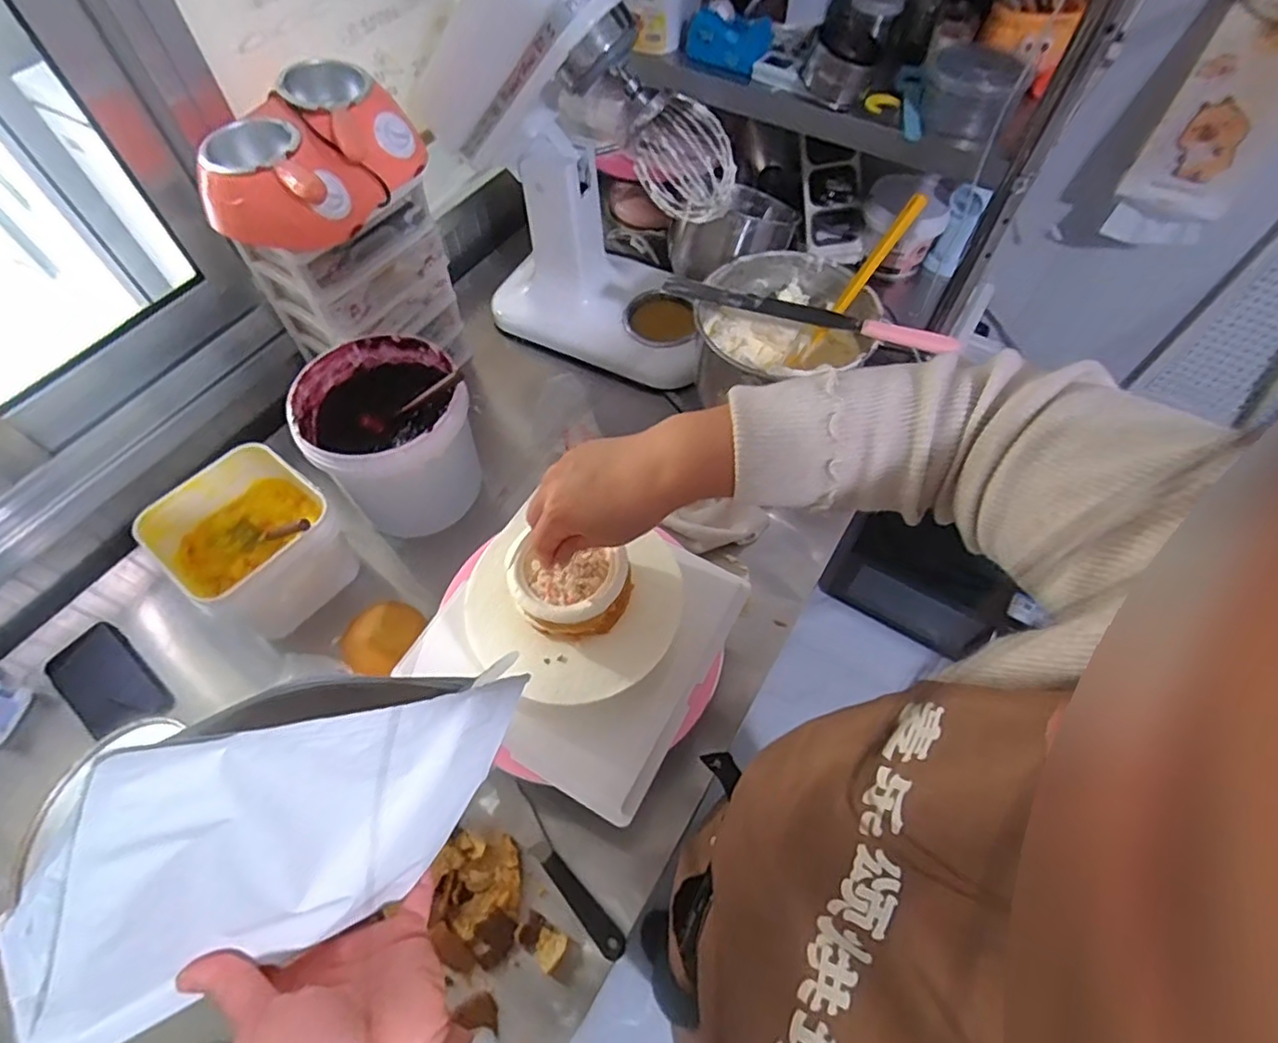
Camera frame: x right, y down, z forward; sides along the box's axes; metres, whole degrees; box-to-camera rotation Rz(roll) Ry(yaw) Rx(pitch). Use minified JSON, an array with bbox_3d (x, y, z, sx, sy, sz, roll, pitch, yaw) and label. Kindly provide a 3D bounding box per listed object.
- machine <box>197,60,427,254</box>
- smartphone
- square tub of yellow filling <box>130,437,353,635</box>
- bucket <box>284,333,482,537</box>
[{"bbox_3d":[-0.349,-0.399,0.681,0.151,0.085,0.225,17,60,10],"label":"machine"},{"bbox_3d":[-0.618,0.184,0.723,0.162,0.016,0.080,34,64,19],"label":"smartphone"},{"bbox_3d":[-0.461,0.029,0.755,0.164,0.126,0.171,34,64,19],"label":"square tub of yellow filling"},{"bbox_3d":[-0.308,-0.103,0.813,0.191,0.185,0.194,-19,60,-11],"label":"bucket"}]

